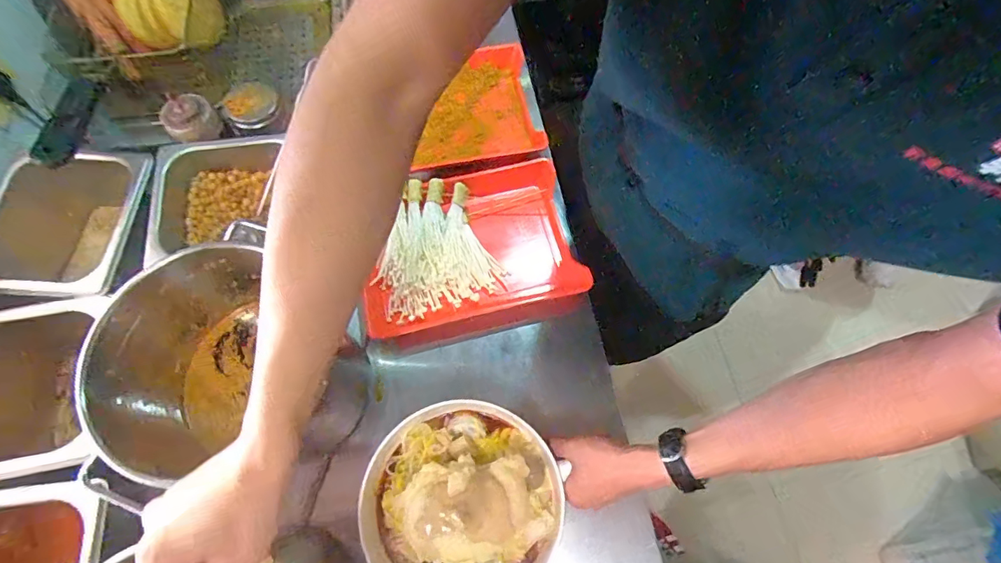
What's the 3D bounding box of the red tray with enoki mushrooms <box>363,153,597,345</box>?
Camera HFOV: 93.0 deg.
[{"bbox_3d":[-0.045,-0.054,0.641,0.285,0.035,0.195,-13,84,-10],"label":"red tray with enoki mushrooms"}]

